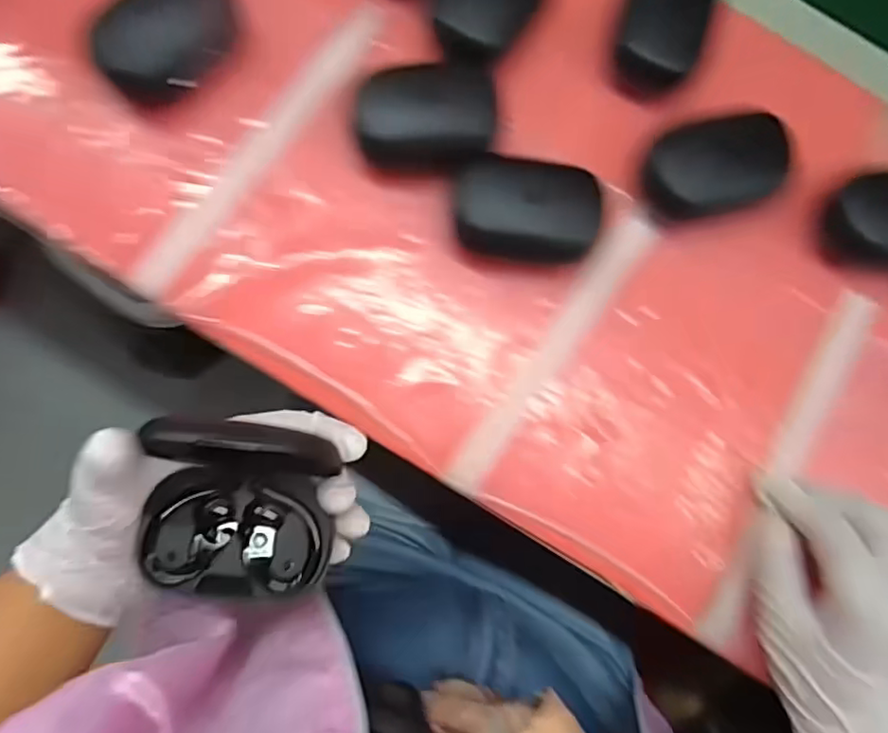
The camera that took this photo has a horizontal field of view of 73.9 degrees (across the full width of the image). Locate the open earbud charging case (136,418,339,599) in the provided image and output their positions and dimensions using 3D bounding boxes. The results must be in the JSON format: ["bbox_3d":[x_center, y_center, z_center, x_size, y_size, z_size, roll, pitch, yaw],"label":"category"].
[{"bbox_3d":[-0.094,0.065,0.268,0.082,0.048,0.077,6,85,-2],"label":"open earbud charging case"}]

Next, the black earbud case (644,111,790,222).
[{"bbox_3d":[0.152,-0.112,0.336,0.079,0.025,0.050,-15,86,-3],"label":"black earbud case"}]

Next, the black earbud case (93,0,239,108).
[{"bbox_3d":[-0.150,-0.182,0.326,0.045,0.023,0.078,43,85,2],"label":"black earbud case"}]

